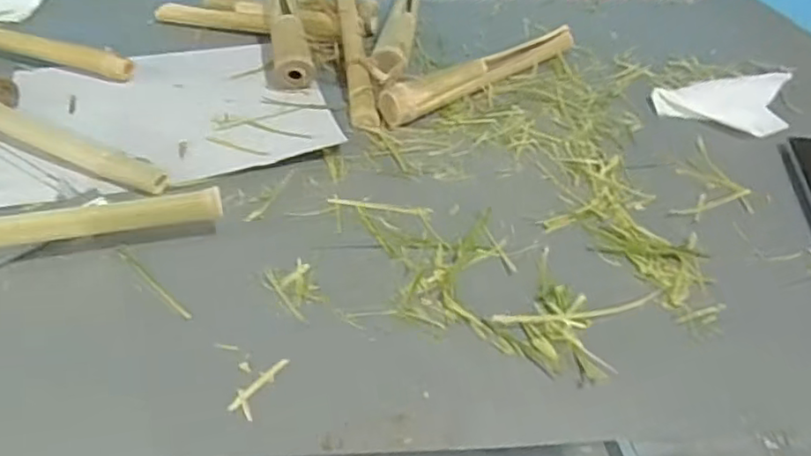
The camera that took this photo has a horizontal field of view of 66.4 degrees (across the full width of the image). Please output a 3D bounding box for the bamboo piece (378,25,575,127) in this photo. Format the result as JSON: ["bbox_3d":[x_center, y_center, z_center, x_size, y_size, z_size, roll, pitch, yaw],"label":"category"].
[{"bbox_3d":[0.085,-0.161,0.613,0.270,0.034,0.032,-29,50,-33],"label":"bamboo piece"}]

